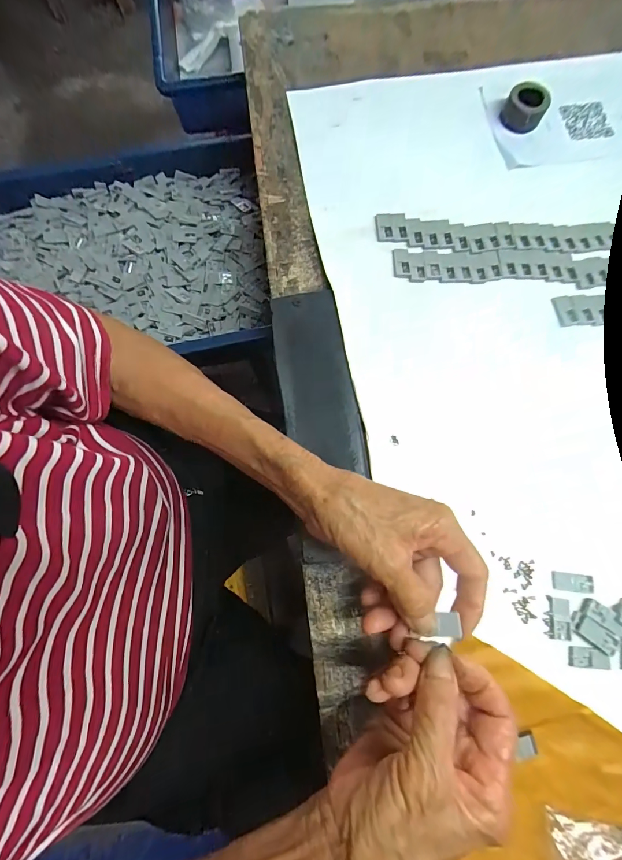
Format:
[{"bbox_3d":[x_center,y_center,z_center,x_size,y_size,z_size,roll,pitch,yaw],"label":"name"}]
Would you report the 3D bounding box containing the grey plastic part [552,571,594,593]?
[{"bbox_3d":[0.194,0.112,0.268,0.029,0.004,0.012,7,78,3],"label":"grey plastic part"}]

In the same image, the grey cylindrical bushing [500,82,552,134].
[{"bbox_3d":[0.203,-0.307,0.348,0.036,0.020,0.031,37,81,8],"label":"grey cylindrical bushing"}]

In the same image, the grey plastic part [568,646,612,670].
[{"bbox_3d":[0.198,0.163,0.261,0.026,0.005,0.013,2,78,1],"label":"grey plastic part"}]

